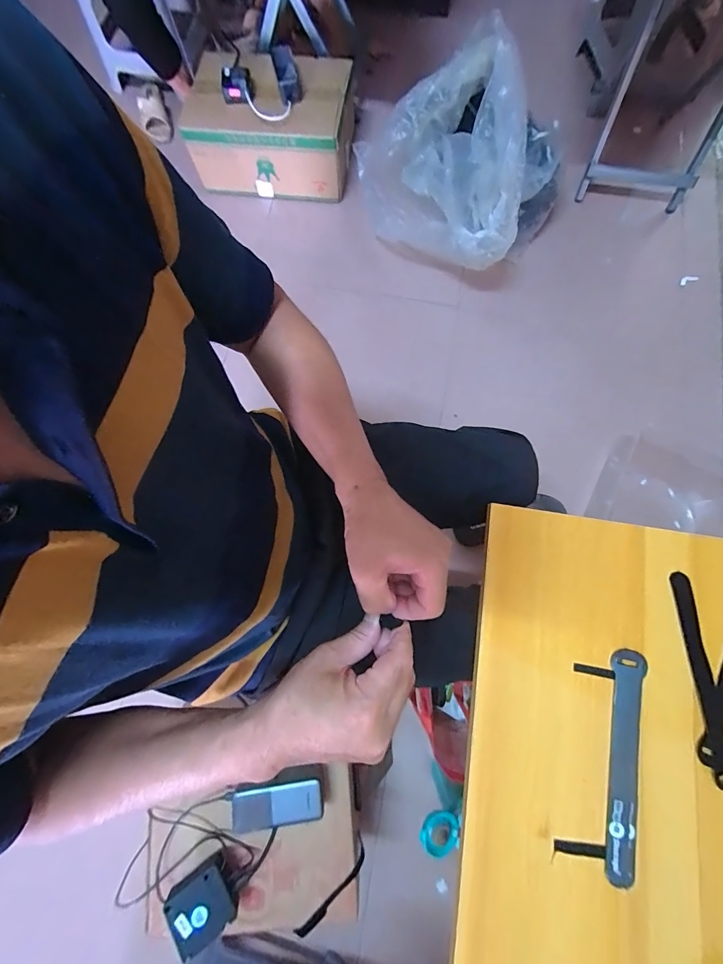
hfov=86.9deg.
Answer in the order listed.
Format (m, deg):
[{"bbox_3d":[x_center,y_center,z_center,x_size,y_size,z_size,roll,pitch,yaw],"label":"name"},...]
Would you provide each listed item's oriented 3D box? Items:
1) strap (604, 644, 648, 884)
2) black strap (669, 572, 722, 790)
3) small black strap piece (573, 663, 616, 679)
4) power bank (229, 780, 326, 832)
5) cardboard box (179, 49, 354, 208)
[{"bbox_3d":[0.252,0.268,0.367,0.029,0.008,0.197,12,77,4],"label":"strap"},{"bbox_3d":[0.341,0.193,0.381,0.022,0.006,0.193,-3,76,0],"label":"black strap"},{"bbox_3d":[0.237,0.193,0.388,0.039,0.004,0.008,10,77,3],"label":"small black strap piece"},{"bbox_3d":[-0.121,0.471,0.553,0.128,0.021,0.049,-4,76,0],"label":"power bank"},{"bbox_3d":[-0.242,-0.966,1.052,0.433,0.198,0.267,2,76,2],"label":"cardboard box"}]

